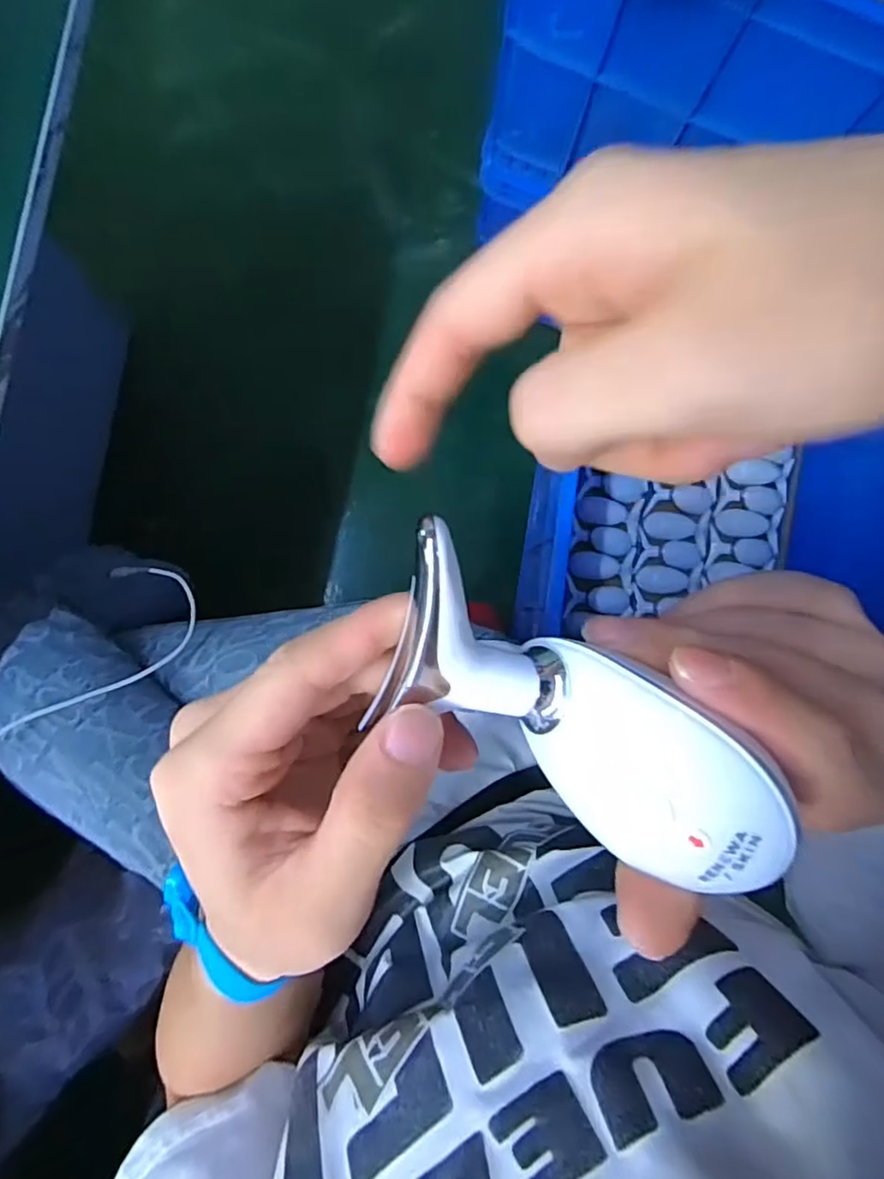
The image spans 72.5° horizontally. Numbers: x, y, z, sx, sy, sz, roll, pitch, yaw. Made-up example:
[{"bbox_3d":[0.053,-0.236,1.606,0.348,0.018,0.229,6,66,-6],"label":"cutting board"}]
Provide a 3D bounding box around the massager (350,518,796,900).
[{"bbox_3d":[0.033,0.036,0.160,0.114,0.038,0.043,34,86,4],"label":"massager"}]

